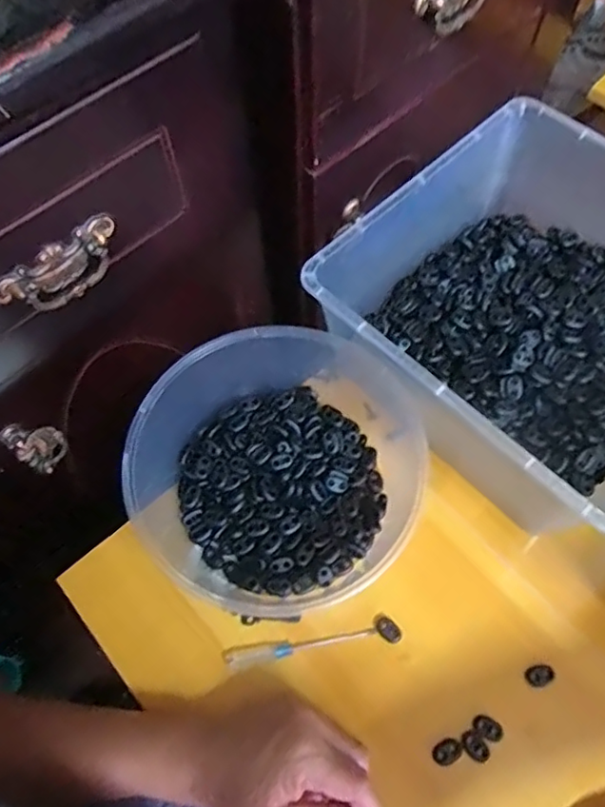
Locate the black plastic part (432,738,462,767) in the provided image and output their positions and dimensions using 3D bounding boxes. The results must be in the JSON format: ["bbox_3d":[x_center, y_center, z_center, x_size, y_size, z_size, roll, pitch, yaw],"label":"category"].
[{"bbox_3d":[0.109,0.262,0.442,0.023,0.004,0.015,-27,67,-11],"label":"black plastic part"}]

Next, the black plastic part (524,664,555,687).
[{"bbox_3d":[0.186,0.213,0.461,0.022,0.004,0.014,-13,65,-5],"label":"black plastic part"}]

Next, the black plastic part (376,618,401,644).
[{"bbox_3d":[0.070,0.185,0.479,0.014,0.004,0.021,-40,70,-16],"label":"black plastic part"}]

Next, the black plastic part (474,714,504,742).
[{"bbox_3d":[0.142,0.247,0.448,0.022,0.004,0.016,24,67,13],"label":"black plastic part"}]

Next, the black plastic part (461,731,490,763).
[{"bbox_3d":[0.130,0.257,0.440,0.015,0.004,0.022,-27,66,-11],"label":"black plastic part"}]

